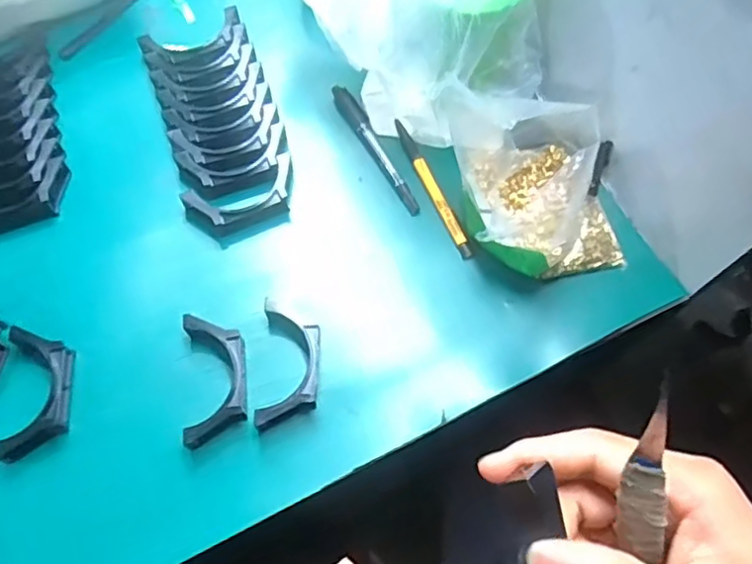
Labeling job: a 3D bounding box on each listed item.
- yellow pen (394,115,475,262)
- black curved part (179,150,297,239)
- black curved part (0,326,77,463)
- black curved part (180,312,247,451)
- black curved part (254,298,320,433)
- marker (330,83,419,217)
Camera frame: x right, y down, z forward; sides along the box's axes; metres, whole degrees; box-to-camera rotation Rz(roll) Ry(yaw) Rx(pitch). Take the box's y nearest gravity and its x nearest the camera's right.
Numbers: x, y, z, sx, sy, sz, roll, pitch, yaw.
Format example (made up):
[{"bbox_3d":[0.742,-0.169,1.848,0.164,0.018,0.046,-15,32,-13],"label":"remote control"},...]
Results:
[{"bbox_3d":[0.046,-0.079,0.517,0.012,0.007,0.138,-22,68,-9],"label":"yellow pen"},{"bbox_3d":[-0.105,-0.064,0.508,0.093,0.028,0.044,-23,68,-9],"label":"black curved part"},{"bbox_3d":[-0.236,0.077,0.439,0.041,0.022,0.091,-6,67,-2],"label":"black curved part"},{"bbox_3d":[-0.113,0.069,0.445,0.041,0.023,0.090,-7,67,-3],"label":"black curved part"},{"bbox_3d":[-0.061,0.060,0.447,0.039,0.021,0.089,2,67,1],"label":"black curved part"},{"bbox_3d":[0.000,-0.114,0.530,0.016,0.011,0.139,-29,69,-11],"label":"marker"}]

